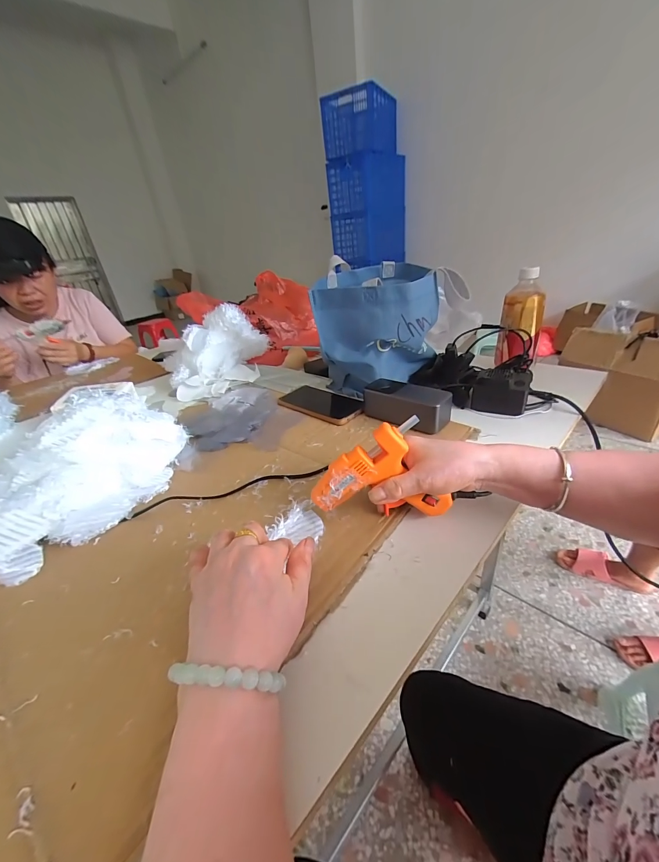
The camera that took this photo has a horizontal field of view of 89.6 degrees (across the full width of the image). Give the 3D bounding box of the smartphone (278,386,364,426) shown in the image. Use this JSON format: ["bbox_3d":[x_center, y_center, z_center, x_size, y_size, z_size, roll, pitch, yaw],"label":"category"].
[{"bbox_3d":[-0.016,-0.051,0.603,0.168,0.011,0.083,20,40,39],"label":"smartphone"}]

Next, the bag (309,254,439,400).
[{"bbox_3d":[0.096,-0.192,0.630,0.194,0.207,0.204,3,32,17],"label":"bag"}]

